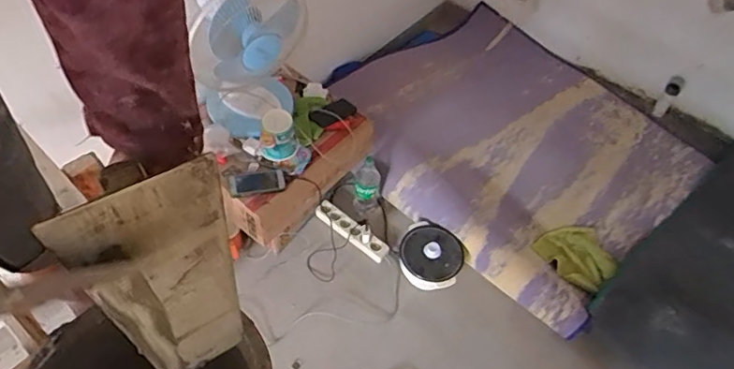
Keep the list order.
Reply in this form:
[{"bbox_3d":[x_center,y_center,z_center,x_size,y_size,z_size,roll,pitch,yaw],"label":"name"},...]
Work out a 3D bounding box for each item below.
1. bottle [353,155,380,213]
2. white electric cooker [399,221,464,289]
[{"bbox_3d":[-0.001,0.001,1.879,0.086,0.239,0.071,1,53,-3],"label":"bottle"},{"bbox_3d":[0.211,0.246,1.802,0.204,0.133,0.203,2,46,-2],"label":"white electric cooker"}]

